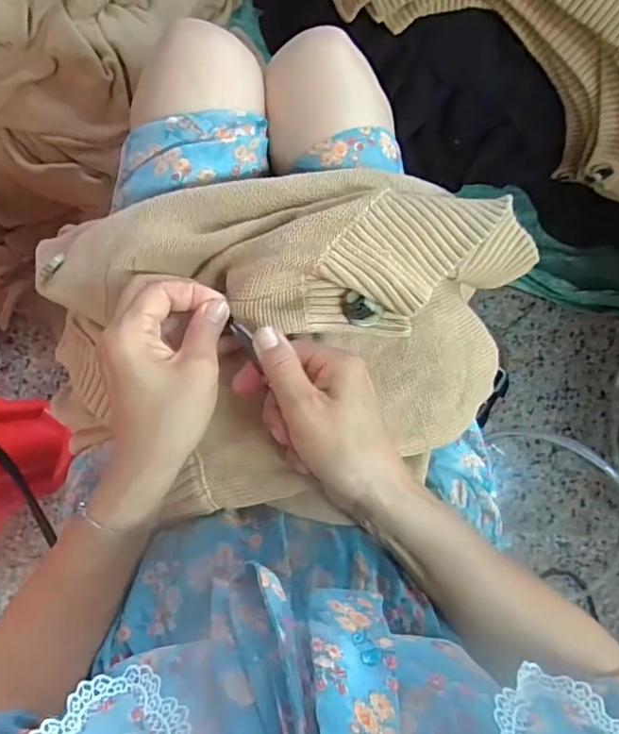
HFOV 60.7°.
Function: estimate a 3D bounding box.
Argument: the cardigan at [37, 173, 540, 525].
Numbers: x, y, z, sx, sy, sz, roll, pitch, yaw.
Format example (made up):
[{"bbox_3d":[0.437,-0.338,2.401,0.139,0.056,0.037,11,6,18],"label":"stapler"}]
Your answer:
[{"bbox_3d":[0.000,-0.021,0.362,0.345,0.065,0.222,-7,90,-6],"label":"cardigan"}]

